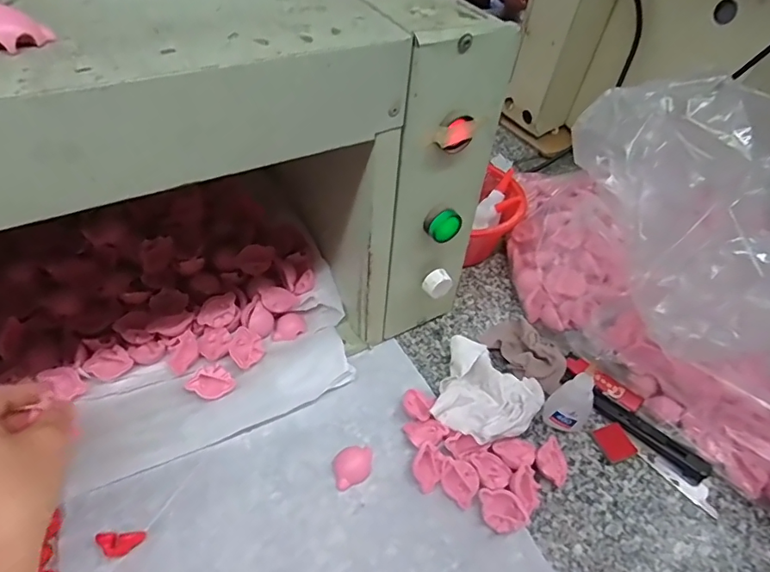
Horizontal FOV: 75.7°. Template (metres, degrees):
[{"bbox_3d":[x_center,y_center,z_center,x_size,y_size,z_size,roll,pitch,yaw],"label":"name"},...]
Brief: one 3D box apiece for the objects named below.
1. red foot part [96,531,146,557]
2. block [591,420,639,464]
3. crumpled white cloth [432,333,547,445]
[{"bbox_3d":[-0.184,0.179,0.343,0.031,0.005,0.016,1,46,-6],"label":"red foot part"},{"bbox_3d":[0.201,0.135,0.430,0.029,0.004,0.030,-14,49,-19],"label":"block"},{"bbox_3d":[0.086,0.092,0.433,0.092,0.024,0.093,29,50,20],"label":"crumpled white cloth"}]

